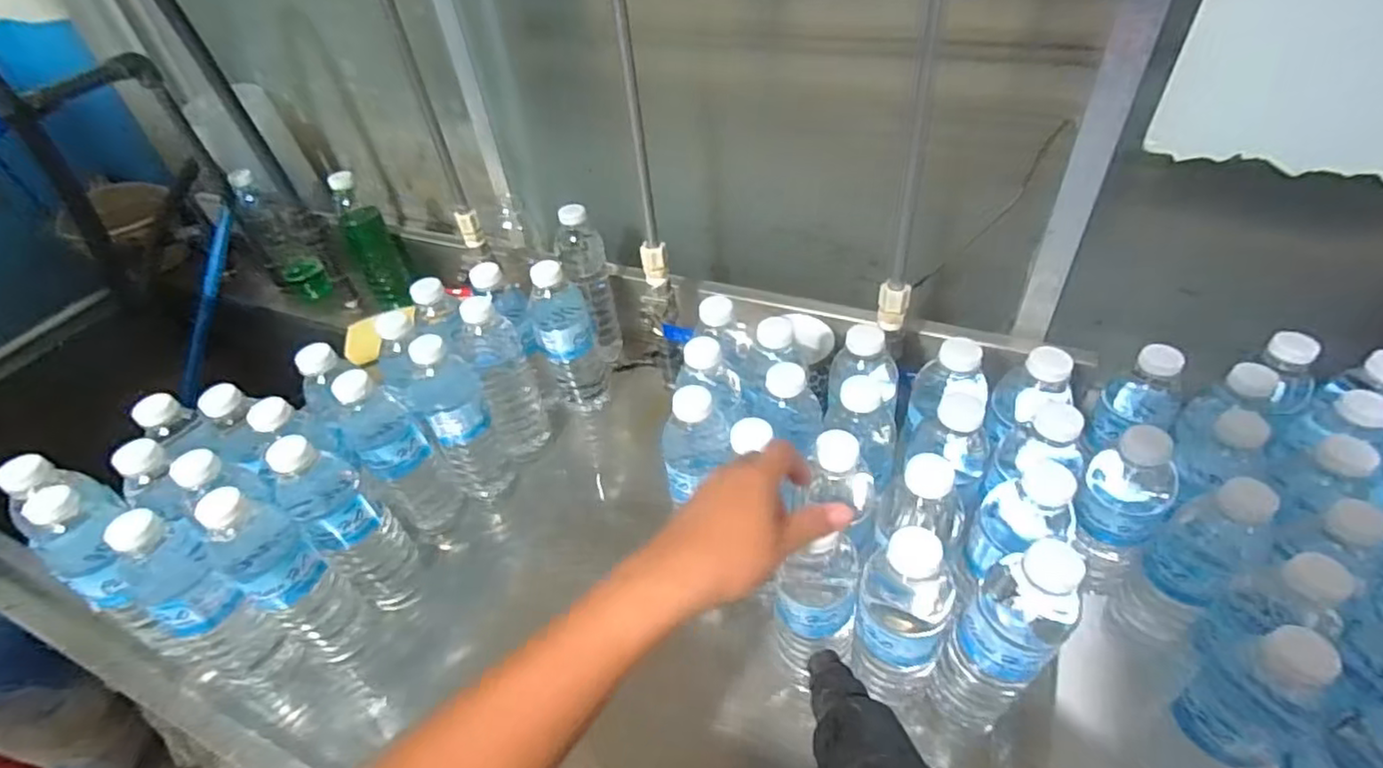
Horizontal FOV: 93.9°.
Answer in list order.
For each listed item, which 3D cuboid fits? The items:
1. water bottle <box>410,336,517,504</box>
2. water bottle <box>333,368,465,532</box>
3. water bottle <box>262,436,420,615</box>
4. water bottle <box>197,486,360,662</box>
[{"bbox_3d":[-0.233,0.039,0.654,0.065,0.198,0.054,-24,46,-18],"label":"water bottle"},{"bbox_3d":[-0.292,0.068,0.639,0.055,0.196,0.072,-36,51,-28],"label":"water bottle"},{"bbox_3d":[-0.317,0.122,0.588,0.074,0.212,0.061,30,54,32],"label":"water bottle"},{"bbox_3d":[-0.342,0.171,0.557,0.072,0.200,0.062,23,51,28],"label":"water bottle"}]

